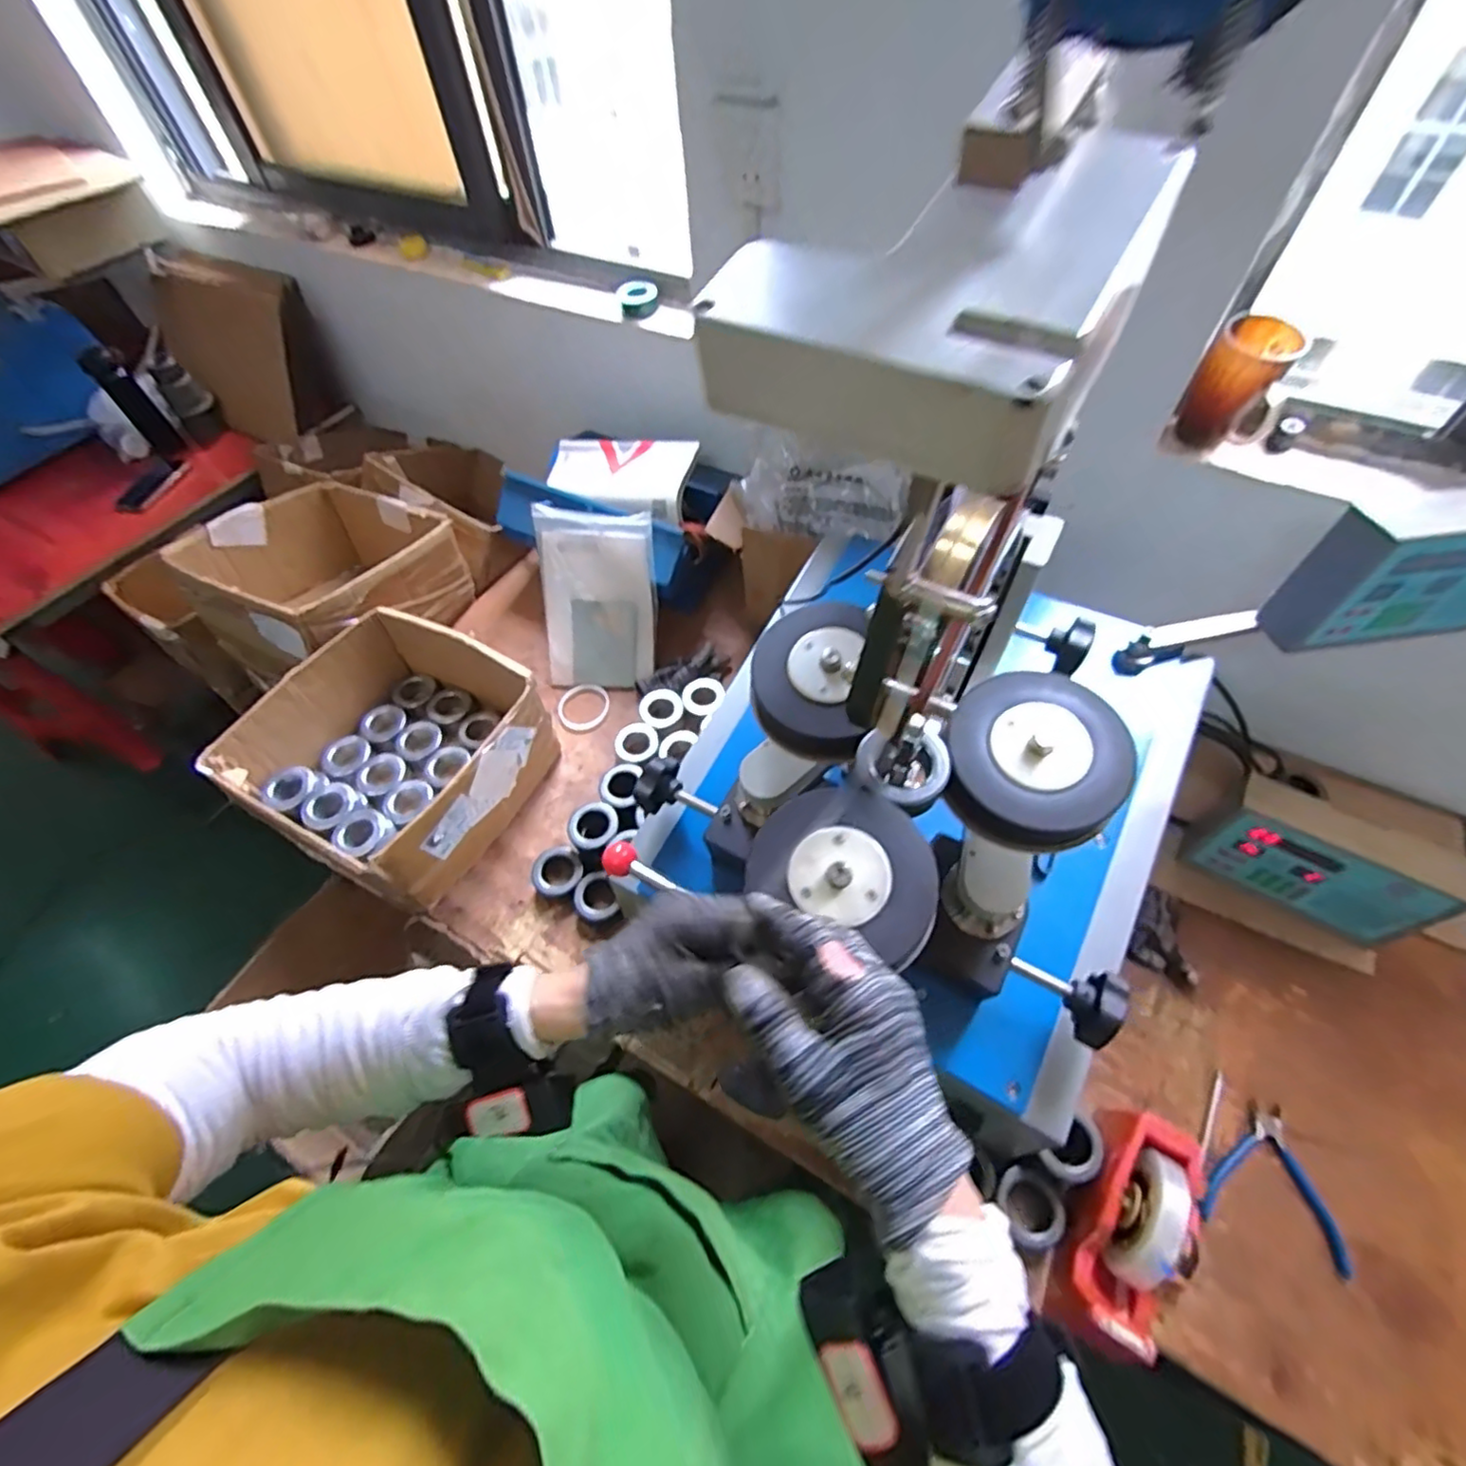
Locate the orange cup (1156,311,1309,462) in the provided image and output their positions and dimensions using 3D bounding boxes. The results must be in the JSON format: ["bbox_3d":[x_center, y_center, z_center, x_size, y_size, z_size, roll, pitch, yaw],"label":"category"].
[{"bbox_3d":[0.571,-0.385,0.727,0.091,0.129,0.069,36,66,23],"label":"orange cup"}]

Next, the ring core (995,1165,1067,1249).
[{"bbox_3d":[0.308,0.490,0.667,0.058,0.027,0.067,-13,57,-5],"label":"ring core"}]

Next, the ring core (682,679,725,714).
[{"bbox_3d":[-0.048,-0.060,1.027,0.066,0.013,0.066,-2,57,3],"label":"ring core"}]

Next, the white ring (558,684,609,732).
[{"bbox_3d":[-0.251,-0.043,1.080,0.086,0.012,0.089,-2,57,3],"label":"white ring"}]

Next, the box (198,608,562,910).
[{"bbox_3d":[-0.476,0.028,0.937,0.327,0.169,0.338,23,61,18],"label":"box"}]

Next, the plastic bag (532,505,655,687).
[{"bbox_3d":[-0.223,-0.213,1.050,0.187,0.280,0.024,6,23,6],"label":"plastic bag"}]

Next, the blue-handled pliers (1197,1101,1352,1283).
[{"bbox_3d":[0.574,0.471,0.691,0.138,0.016,0.136,17,59,14],"label":"blue-handled pliers"}]

